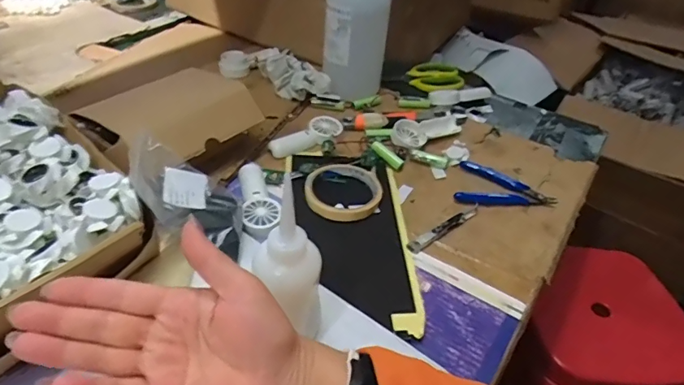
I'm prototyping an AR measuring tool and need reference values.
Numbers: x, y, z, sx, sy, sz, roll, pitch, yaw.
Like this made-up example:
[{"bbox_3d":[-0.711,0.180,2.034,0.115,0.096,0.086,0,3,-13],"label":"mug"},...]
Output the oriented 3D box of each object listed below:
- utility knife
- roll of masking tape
[{"bbox_3d":[0.119,0.038,0.538,0.114,0.010,0.015,-26,48,-31],"label":"utility knife"},{"bbox_3d":[0.002,-0.003,0.565,0.087,0.020,0.090,2,40,-2],"label":"roll of masking tape"}]

